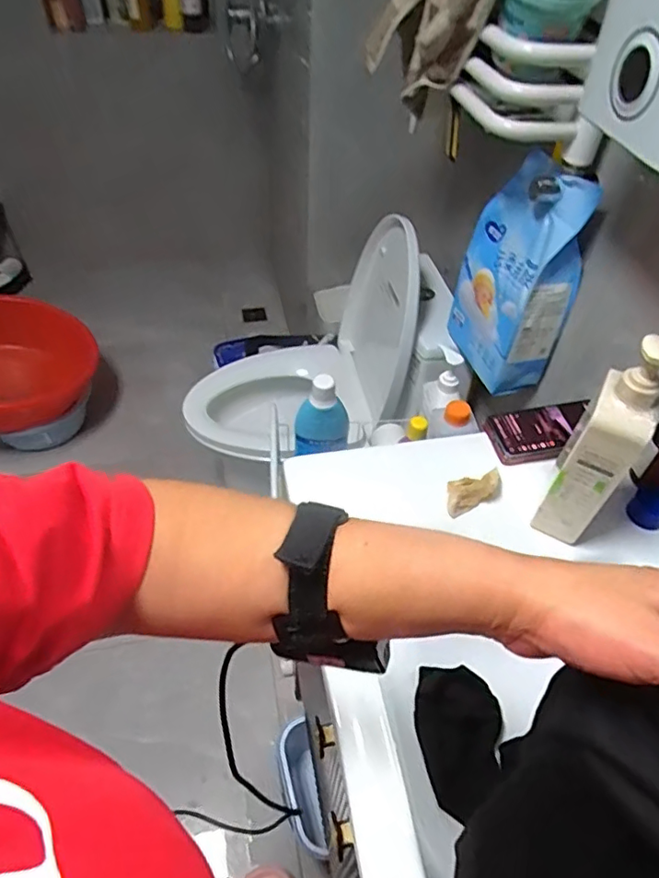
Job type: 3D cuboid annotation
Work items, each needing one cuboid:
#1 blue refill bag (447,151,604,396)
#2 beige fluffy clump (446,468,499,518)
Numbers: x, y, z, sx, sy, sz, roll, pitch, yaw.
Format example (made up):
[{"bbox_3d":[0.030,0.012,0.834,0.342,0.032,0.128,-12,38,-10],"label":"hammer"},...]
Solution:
[{"bbox_3d":[0.321,-0.276,0.964,0.118,0.337,0.198,-6,49,-9],"label":"blue refill bag"},{"bbox_3d":[0.172,0.061,0.680,0.072,0.030,0.040,-19,52,-19],"label":"beige fluffy clump"}]

